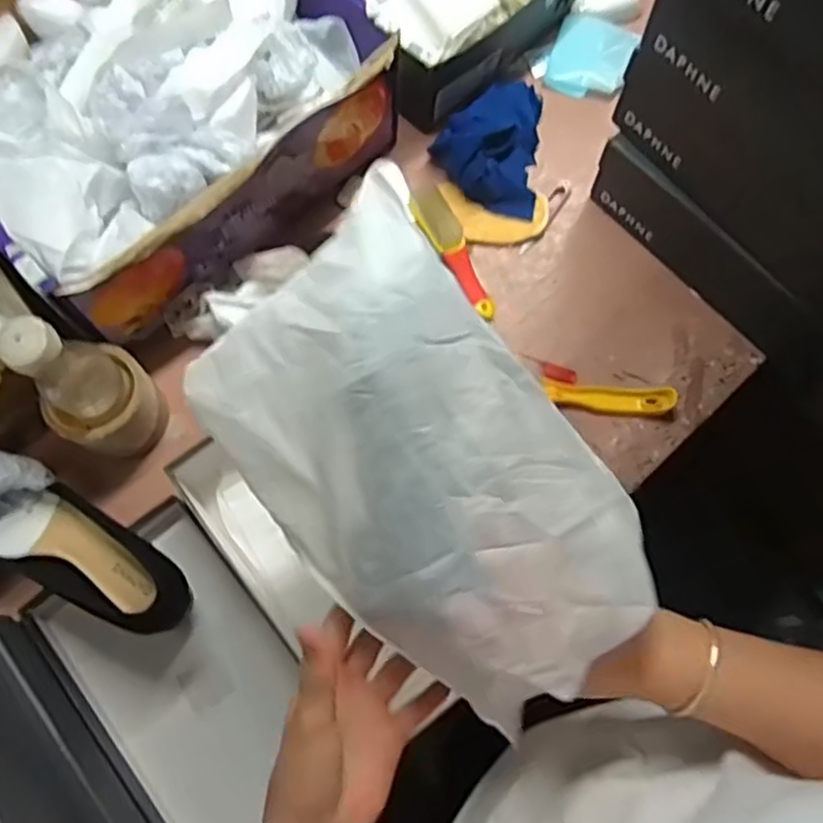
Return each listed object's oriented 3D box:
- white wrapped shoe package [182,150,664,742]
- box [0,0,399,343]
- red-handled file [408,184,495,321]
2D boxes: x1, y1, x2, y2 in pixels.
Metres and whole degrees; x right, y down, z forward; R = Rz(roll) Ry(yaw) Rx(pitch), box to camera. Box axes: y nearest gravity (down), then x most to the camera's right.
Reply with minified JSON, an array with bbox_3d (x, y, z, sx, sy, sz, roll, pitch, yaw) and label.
[{"bbox_3d":[0.007,0.022,0.400,0.172,0.067,0.280,-37,77,-12],"label":"white wrapped shoe package"},{"bbox_3d":[-0.255,-0.301,0.690,0.391,0.127,0.318,-42,78,-13],"label":"box"},{"bbox_3d":[0.044,-0.172,0.732,0.038,0.028,0.163,-27,75,-10],"label":"red-handled file"}]

